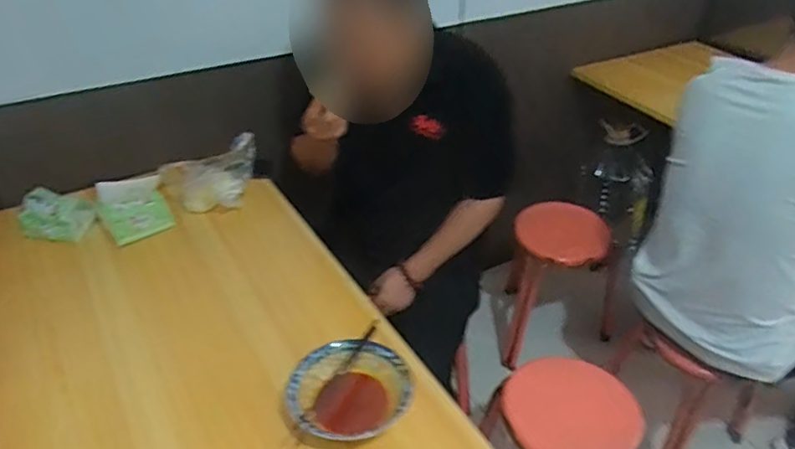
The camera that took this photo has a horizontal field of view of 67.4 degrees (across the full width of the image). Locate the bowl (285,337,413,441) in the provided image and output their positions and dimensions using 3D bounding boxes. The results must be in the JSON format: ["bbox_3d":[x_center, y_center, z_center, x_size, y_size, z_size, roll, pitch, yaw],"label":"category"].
[{"bbox_3d":[-0.069,0.254,0.887,0.173,0.065,0.167,1,37,0],"label":"bowl"}]

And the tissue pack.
[{"bbox_3d":[-0.537,-0.032,1.214,0.137,0.121,0.049,-18,41,-23],"label":"tissue pack"}]

